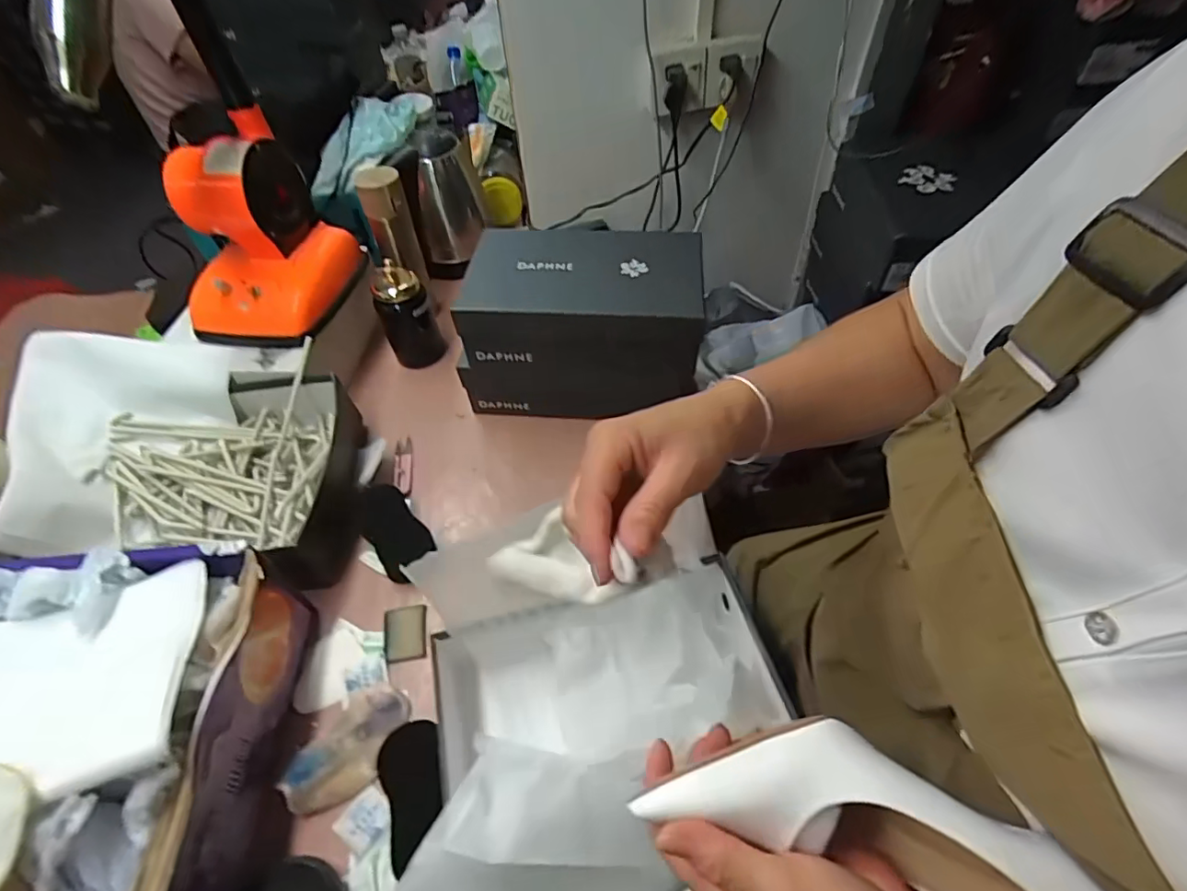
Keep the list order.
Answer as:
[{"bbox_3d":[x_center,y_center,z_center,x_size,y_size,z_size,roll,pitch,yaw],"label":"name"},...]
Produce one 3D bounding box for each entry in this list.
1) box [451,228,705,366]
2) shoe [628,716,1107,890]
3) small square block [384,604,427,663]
[{"bbox_3d":[-0.012,-0.195,0.714,0.297,0.097,0.161,2,52,5],"label":"box"},{"bbox_3d":[0.145,0.184,0.258,0.225,0.077,0.068,22,55,8],"label":"shoe"},{"bbox_3d":[-0.207,0.204,0.600,0.048,0.011,0.056,-6,51,-2],"label":"small square block"}]

